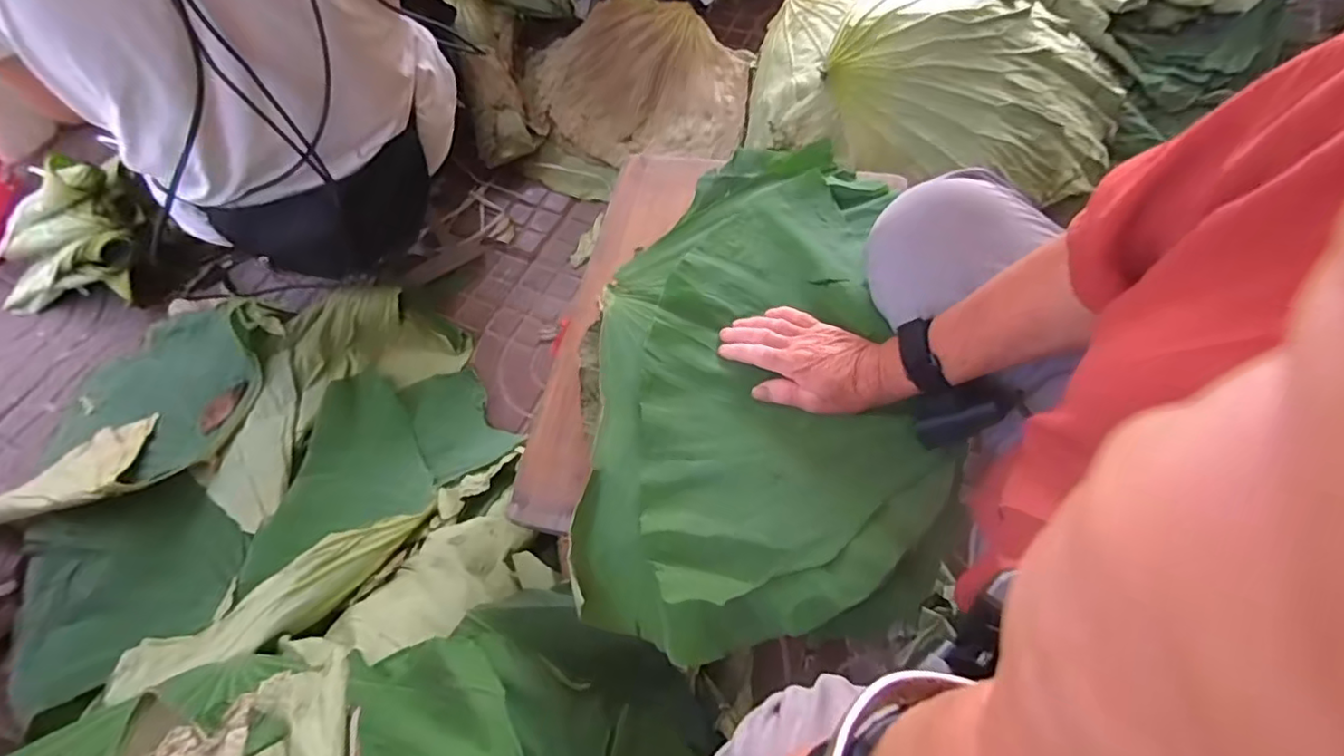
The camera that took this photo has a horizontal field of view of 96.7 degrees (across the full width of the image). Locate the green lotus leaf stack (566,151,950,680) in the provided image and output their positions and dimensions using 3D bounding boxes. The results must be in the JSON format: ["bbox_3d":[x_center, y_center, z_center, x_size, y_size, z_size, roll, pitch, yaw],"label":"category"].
[{"bbox_3d":[0.080,-0.024,0.561,0.289,0.054,0.506,1,61,4],"label":"green lotus leaf stack"}]

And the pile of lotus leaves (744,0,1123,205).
[{"bbox_3d":[0.419,-0.497,0.937,0.575,0.153,0.424,-2,61,2],"label":"pile of lotus leaves"}]

